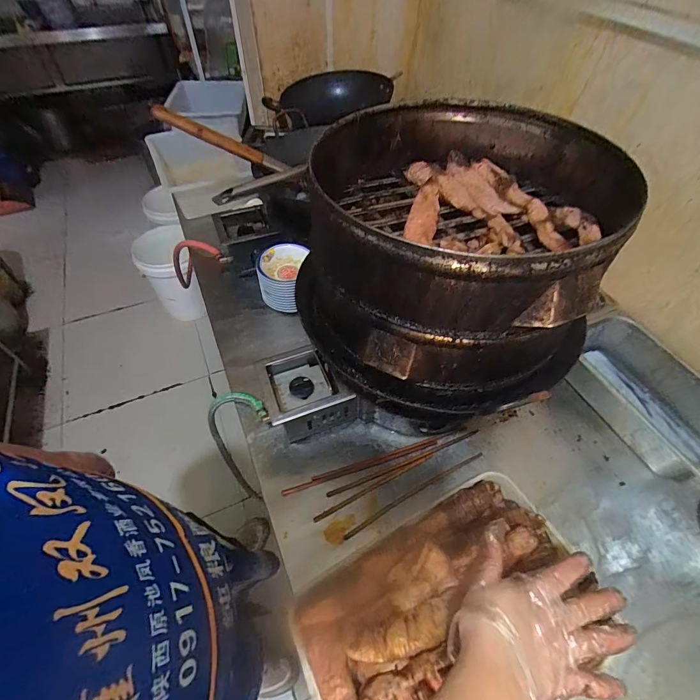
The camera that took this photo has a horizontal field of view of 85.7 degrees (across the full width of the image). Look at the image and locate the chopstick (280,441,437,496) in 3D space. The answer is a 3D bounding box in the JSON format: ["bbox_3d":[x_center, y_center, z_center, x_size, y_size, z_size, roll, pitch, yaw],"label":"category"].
[{"bbox_3d":[0.022,0.211,0.681,0.292,0.007,0.010,-15,54,-12],"label":"chopstick"}]

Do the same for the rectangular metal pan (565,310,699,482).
[{"bbox_3d":[0.547,0.086,0.711,0.175,0.111,0.308,-23,56,-17],"label":"rectangular metal pan"}]

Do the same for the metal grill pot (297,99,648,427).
[{"bbox_3d":[0.147,-0.150,0.551,0.395,0.244,0.433,-26,57,-20],"label":"metal grill pot"}]

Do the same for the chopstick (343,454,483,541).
[{"bbox_3d":[0.114,0.247,0.652,0.285,0.006,0.013,-24,57,-18],"label":"chopstick"}]

